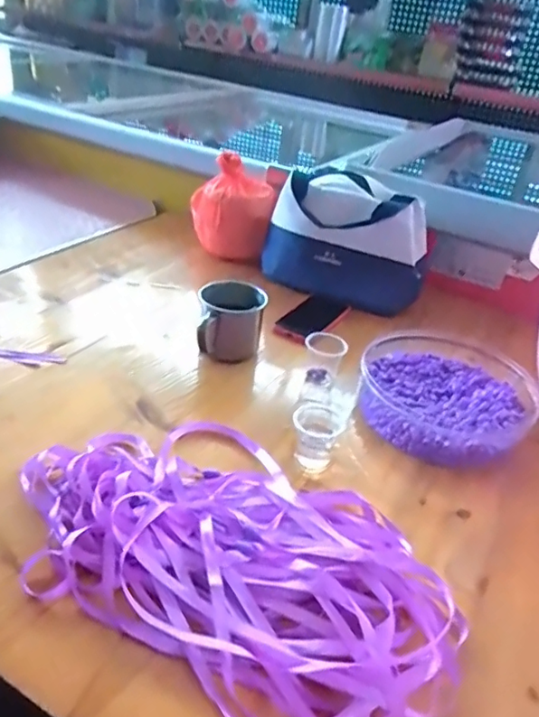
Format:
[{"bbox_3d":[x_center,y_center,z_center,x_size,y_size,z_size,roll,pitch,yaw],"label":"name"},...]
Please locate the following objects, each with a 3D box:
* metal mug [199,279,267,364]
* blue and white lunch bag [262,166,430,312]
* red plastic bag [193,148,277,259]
[{"bbox_3d":[-0.049,-0.043,0.716,0.084,0.080,0.083,2,34,-10],"label":"metal mug"},{"bbox_3d":[0.123,-0.187,0.888,0.252,0.164,0.121,19,35,16],"label":"blue and white lunch bag"},{"bbox_3d":[-0.066,-0.255,0.989,0.111,0.186,0.097,-18,41,-34],"label":"red plastic bag"}]

